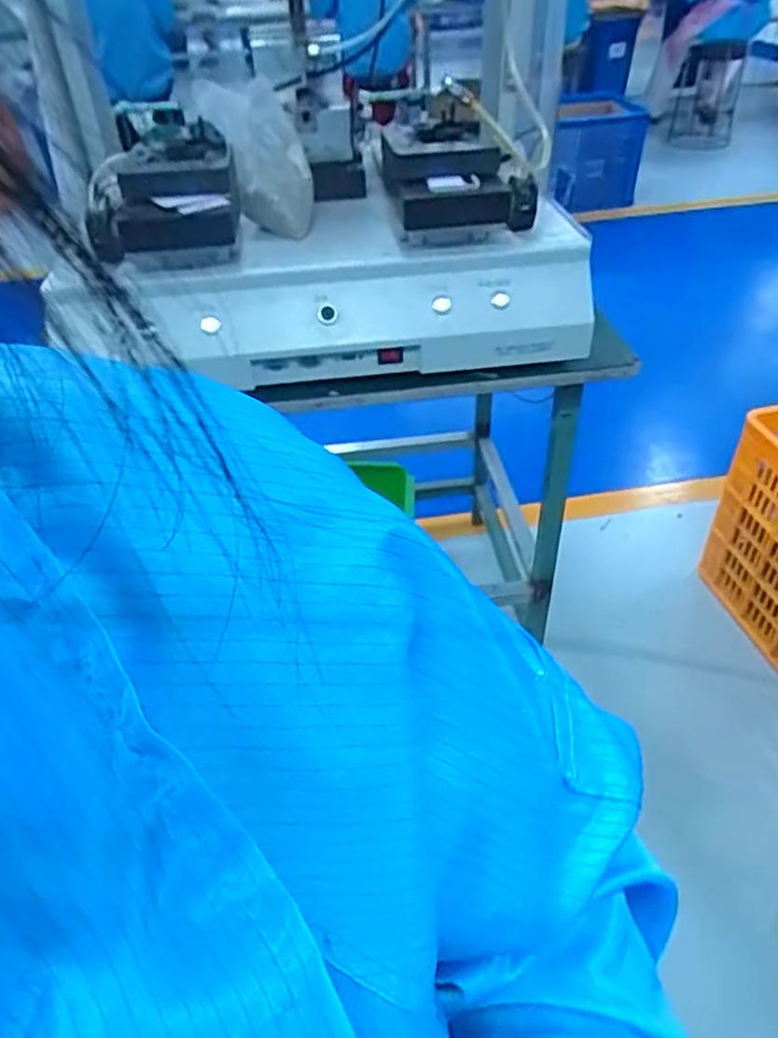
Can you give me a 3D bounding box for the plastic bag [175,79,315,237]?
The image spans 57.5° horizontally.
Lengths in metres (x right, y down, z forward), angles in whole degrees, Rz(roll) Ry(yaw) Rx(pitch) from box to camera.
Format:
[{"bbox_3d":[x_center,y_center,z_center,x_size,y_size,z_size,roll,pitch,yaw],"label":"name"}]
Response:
[{"bbox_3d":[-0.159,-0.458,0.896,0.118,0.066,0.225,-28,92,-25],"label":"plastic bag"}]

